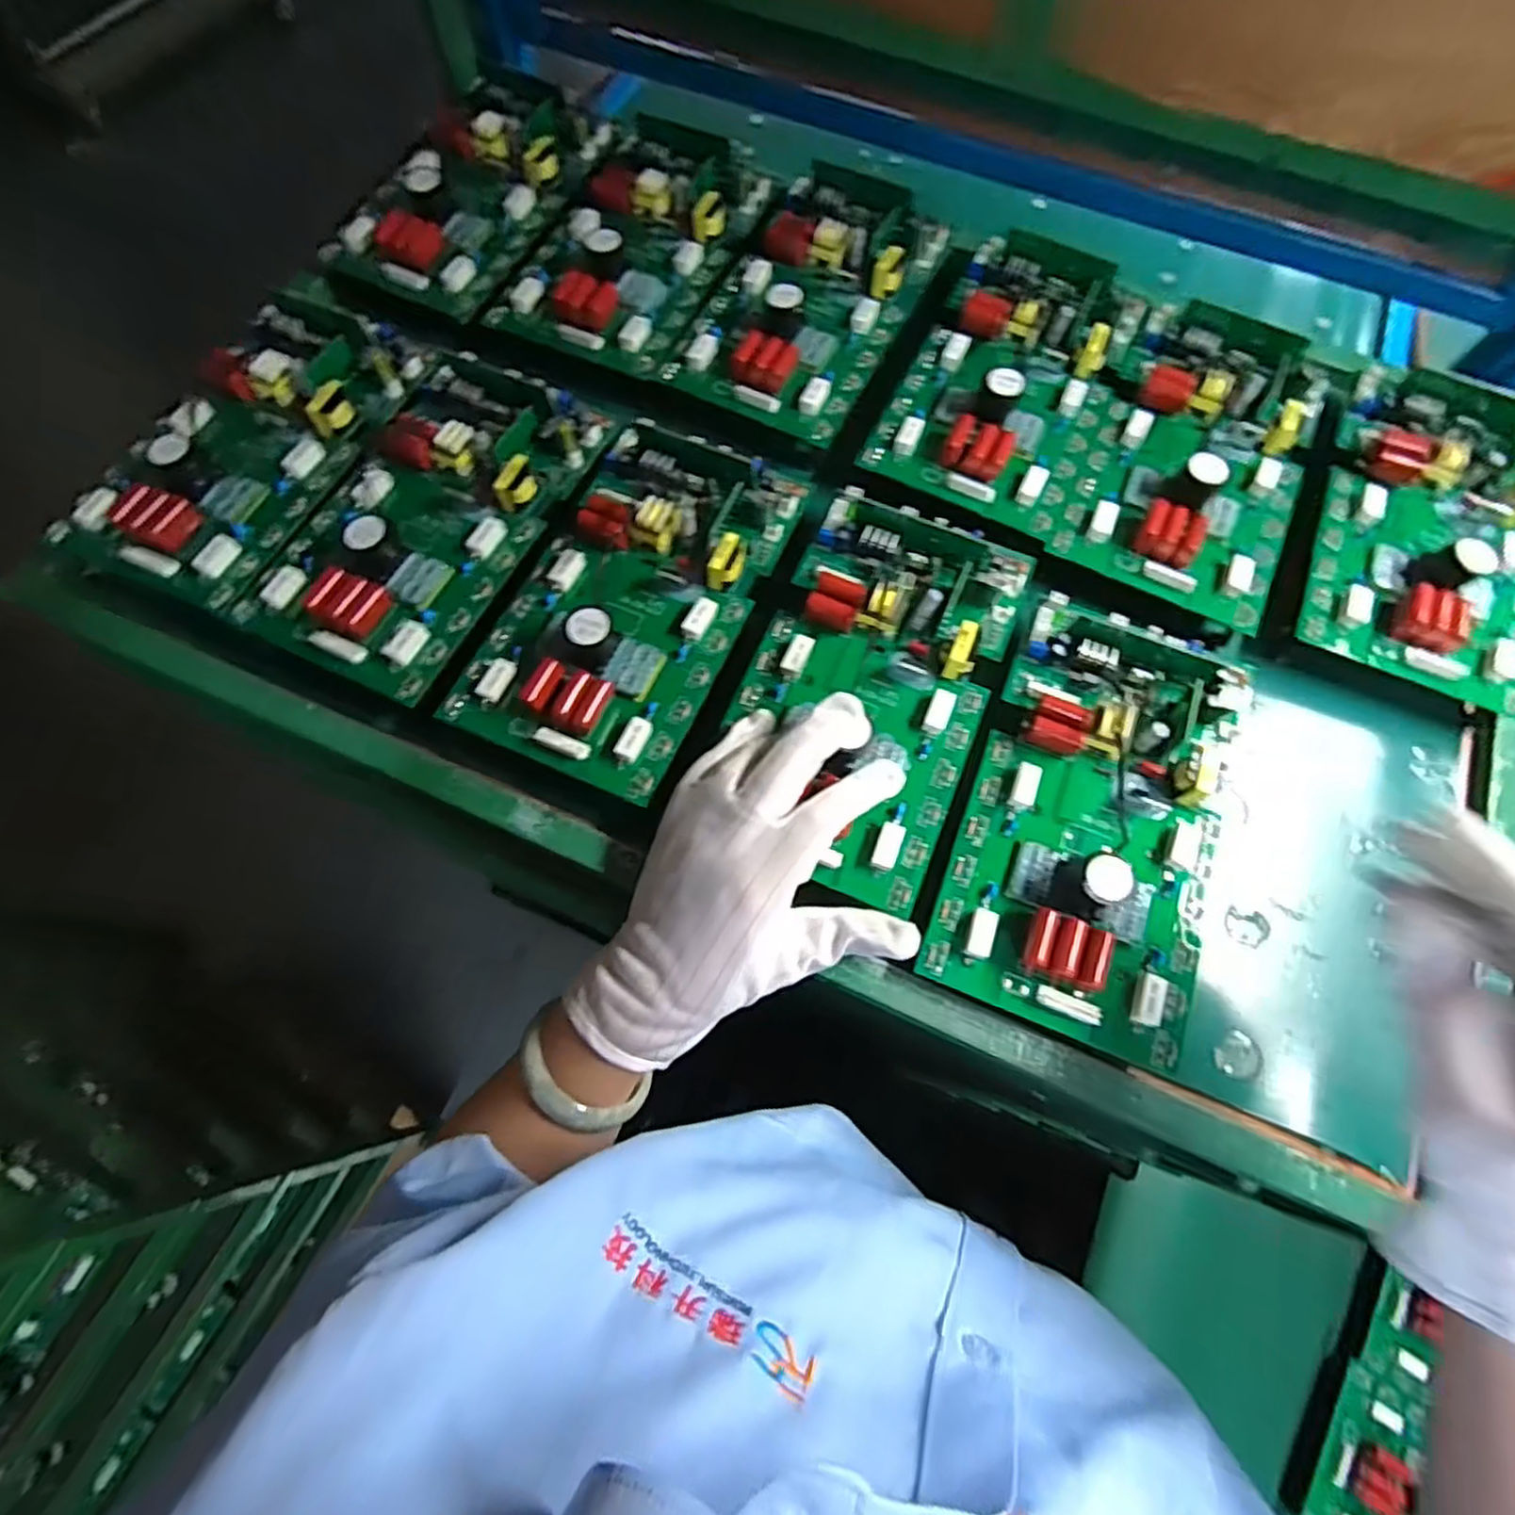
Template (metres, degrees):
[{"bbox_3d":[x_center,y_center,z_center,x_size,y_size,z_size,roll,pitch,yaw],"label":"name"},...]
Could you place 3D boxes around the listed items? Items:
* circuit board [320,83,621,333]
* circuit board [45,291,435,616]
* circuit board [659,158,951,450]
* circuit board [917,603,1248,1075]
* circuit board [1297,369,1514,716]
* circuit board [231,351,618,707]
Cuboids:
[{"bbox_3d":[-0.208,-0.417,0.525,0.121,0.034,0.208,25,72,9],"label":"circuit board"},{"bbox_3d":[-0.309,-0.199,0.441,0.121,0.042,0.215,23,71,8],"label":"circuit board"},{"bbox_3d":[0.037,-0.315,0.486,0.120,0.030,0.214,25,72,9],"label":"circuit board"},{"bbox_3d":[0.175,0.022,0.367,0.122,0.037,0.221,21,71,7],"label":"circuit board"},{"bbox_3d":[0.406,-0.138,0.428,0.126,0.032,0.206,20,71,7],"label":"circuit board"},{"bbox_3d":[-0.197,-0.150,0.431,0.140,0.034,0.222,23,71,8],"label":"circuit board"}]

